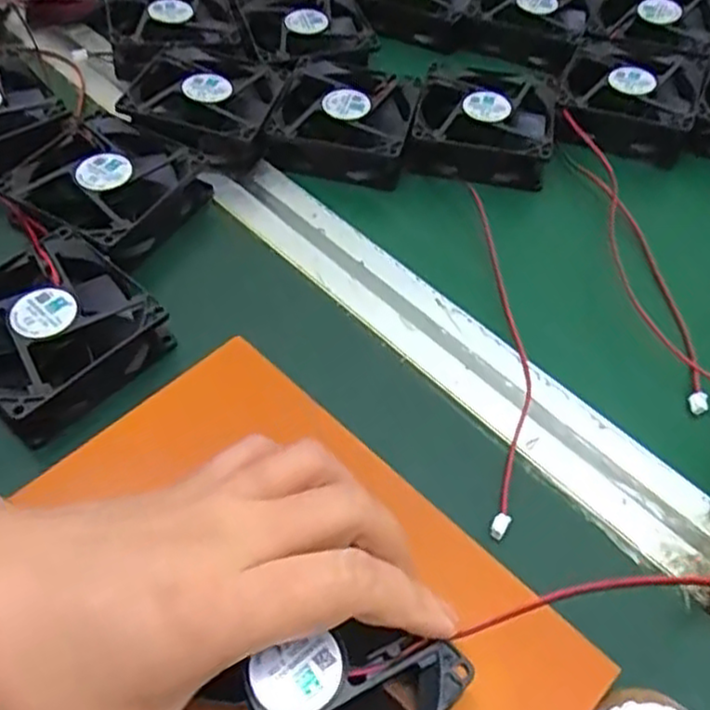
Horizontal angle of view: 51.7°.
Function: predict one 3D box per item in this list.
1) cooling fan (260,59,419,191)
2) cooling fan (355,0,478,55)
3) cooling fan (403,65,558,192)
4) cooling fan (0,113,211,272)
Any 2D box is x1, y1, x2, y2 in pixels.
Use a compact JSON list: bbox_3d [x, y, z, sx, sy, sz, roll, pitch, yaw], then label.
[{"bbox_3d":[-0.005,-0.143,0.438,0.077,0.023,0.090,10,52,5],"label":"cooling fan"},{"bbox_3d":[0.048,-0.254,0.521,0.084,0.023,0.084,17,53,11],"label":"cooling fan"},{"bbox_3d":[0.076,-0.138,0.437,0.081,0.019,0.083,10,54,4],"label":"cooling fan"},{"bbox_3d":[-0.131,-0.091,0.390,0.083,0.027,0.079,34,59,19],"label":"cooling fan"}]

